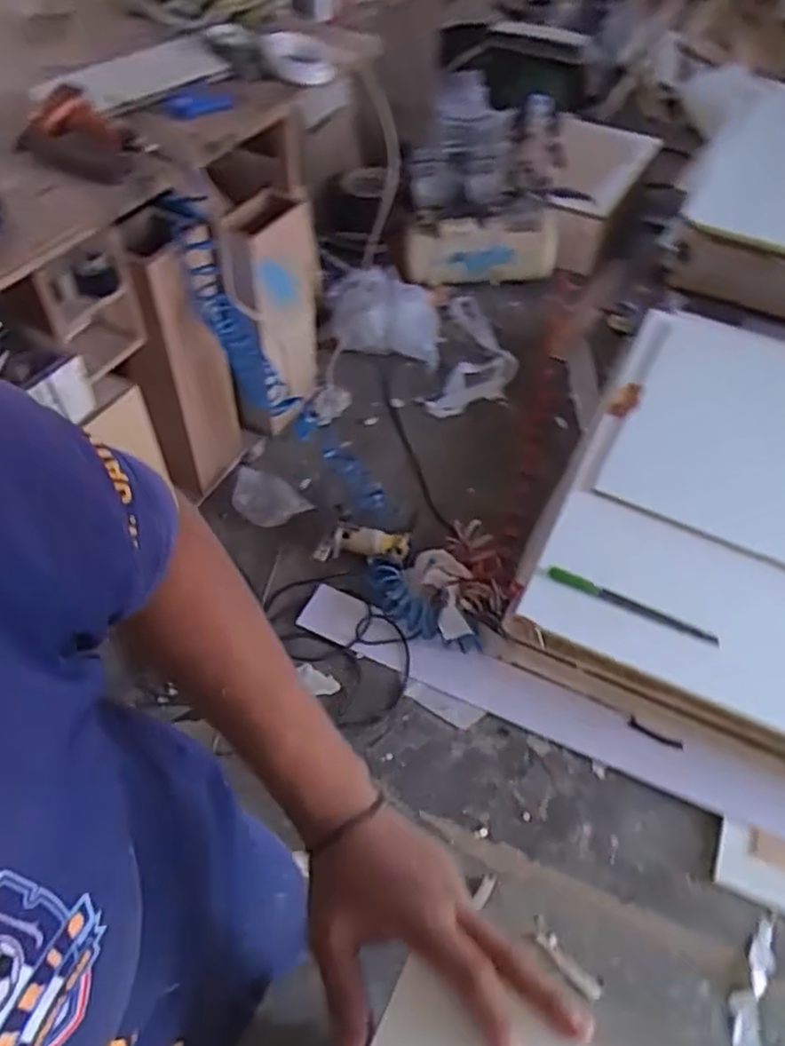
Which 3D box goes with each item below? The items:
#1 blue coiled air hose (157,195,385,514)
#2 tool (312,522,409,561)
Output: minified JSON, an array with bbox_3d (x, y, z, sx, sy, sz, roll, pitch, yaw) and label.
[{"bbox_3d":[-0.271,-0.336,1.647,0.164,0.860,0.121,-5,45,34],"label":"blue coiled air hose"},{"bbox_3d":[-0.074,0.049,1.730,0.224,0.050,0.087,-3,52,-4],"label":"tool"}]

